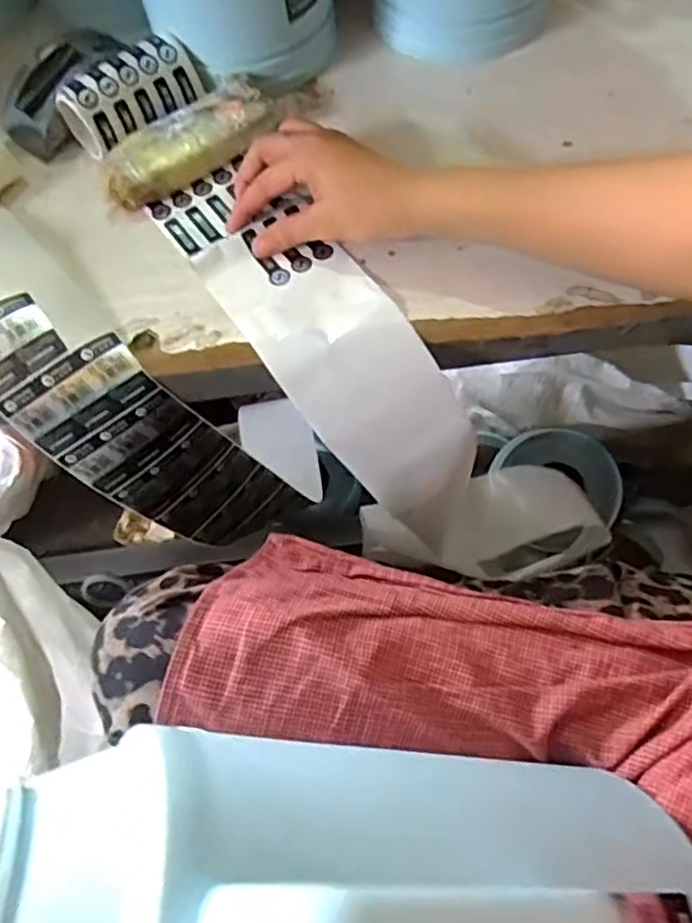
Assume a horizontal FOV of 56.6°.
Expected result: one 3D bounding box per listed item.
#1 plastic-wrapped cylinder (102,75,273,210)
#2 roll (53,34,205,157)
[{"bbox_3d":[-0.123,-0.246,0.504,0.143,0.031,0.054,-37,69,-13],"label":"plastic-wrapped cylinder"},{"bbox_3d":[-0.167,-0.289,0.511,0.112,0.054,0.052,-32,68,-11],"label":"roll"}]

